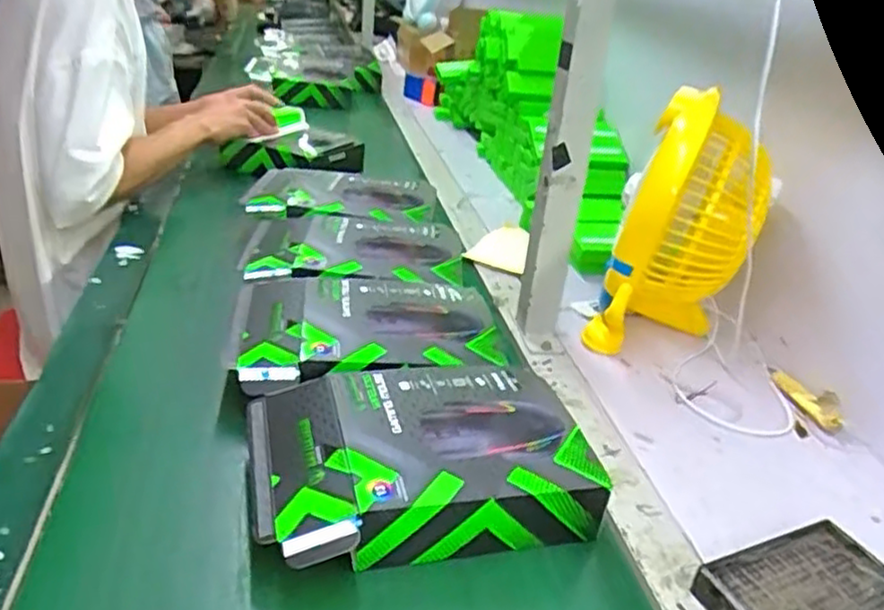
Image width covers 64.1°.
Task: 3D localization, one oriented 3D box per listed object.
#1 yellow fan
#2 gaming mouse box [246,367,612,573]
[{"bbox_3d":[0.263,-0.076,0.750,0.123,0.268,0.159,21,31,26],"label":"yellow fan"},{"bbox_3d":[-0.019,0.119,0.536,0.248,0.059,0.173,-3,27,-18],"label":"gaming mouse box"}]

